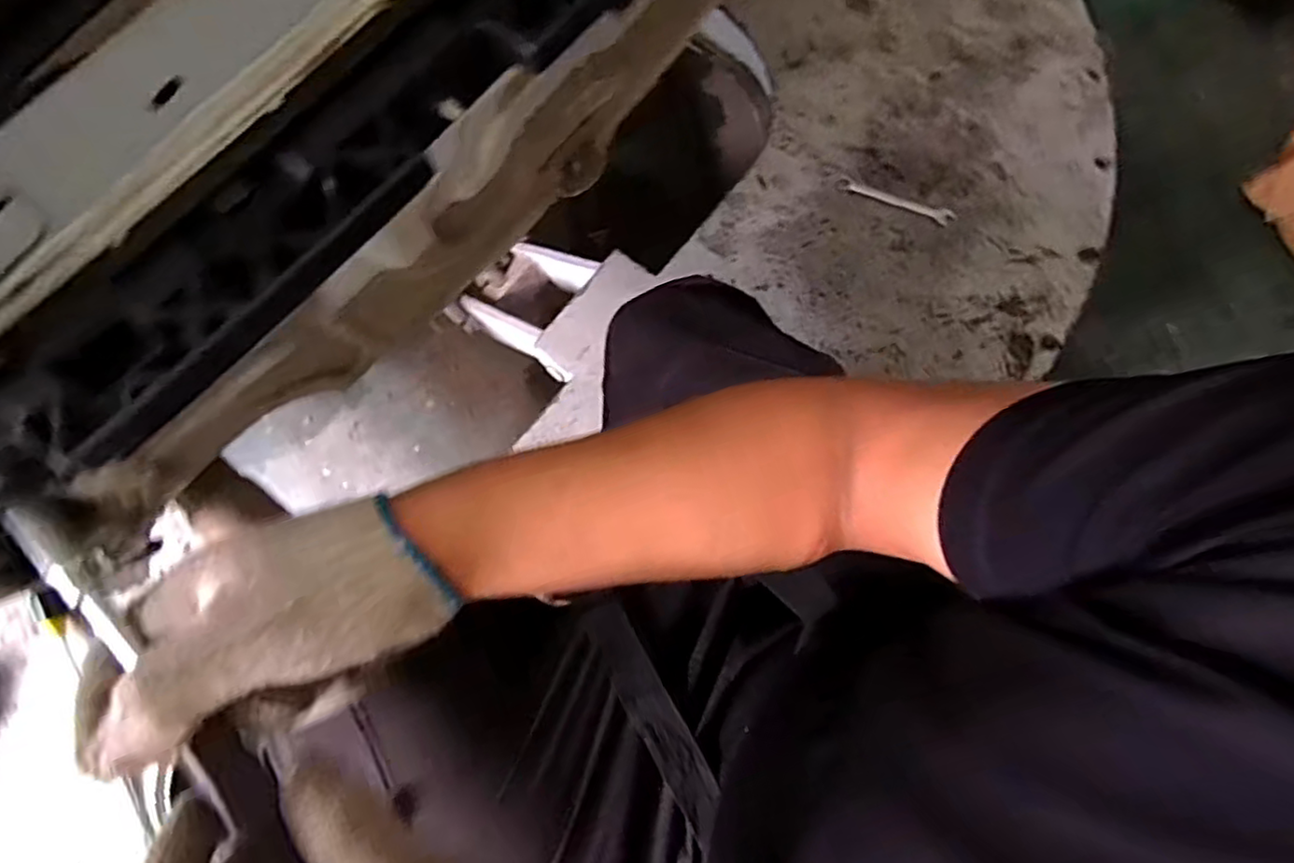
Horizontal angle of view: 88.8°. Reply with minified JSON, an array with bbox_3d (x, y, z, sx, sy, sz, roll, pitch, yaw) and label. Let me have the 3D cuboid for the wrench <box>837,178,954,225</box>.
[{"bbox_3d":[0.348,-0.323,0.928,0.167,0.010,0.029,19,79,4],"label":"wrench"}]

